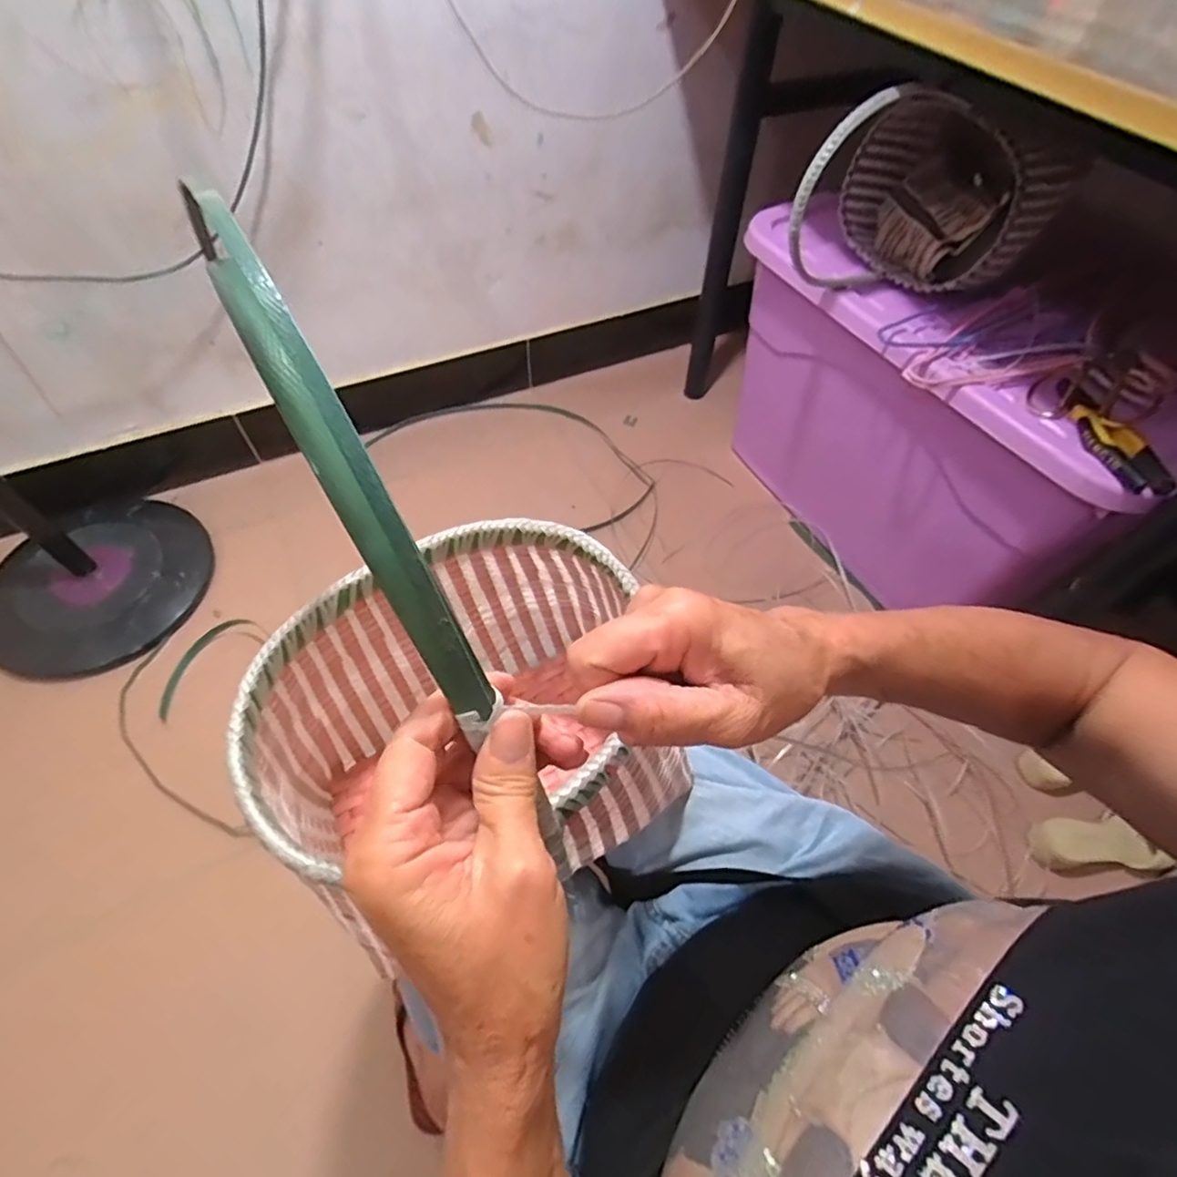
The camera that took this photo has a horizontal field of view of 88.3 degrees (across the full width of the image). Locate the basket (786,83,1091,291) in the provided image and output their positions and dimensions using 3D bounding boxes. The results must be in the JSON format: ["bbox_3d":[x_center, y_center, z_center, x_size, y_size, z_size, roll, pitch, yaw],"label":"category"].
[{"bbox_3d":[0.434,-0.483,0.775,0.270,0.203,0.293,29,60,17],"label":"basket"}]

